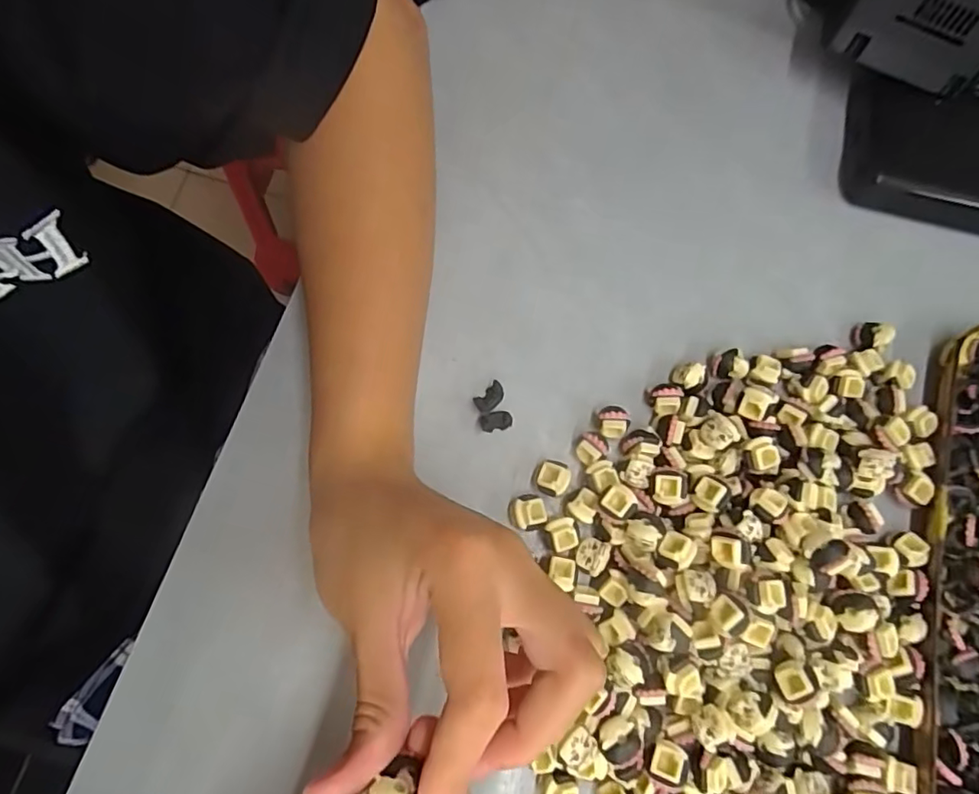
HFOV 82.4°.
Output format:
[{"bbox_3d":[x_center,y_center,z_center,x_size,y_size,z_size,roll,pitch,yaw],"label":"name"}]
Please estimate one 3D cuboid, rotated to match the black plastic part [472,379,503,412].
[{"bbox_3d":[0.000,0.000,0.271,0.015,0.007,0.010,-37,78,-12],"label":"black plastic part"}]

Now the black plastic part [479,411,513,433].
[{"bbox_3d":[0.003,0.012,0.269,0.015,0.006,0.009,-8,74,-5],"label":"black plastic part"}]

